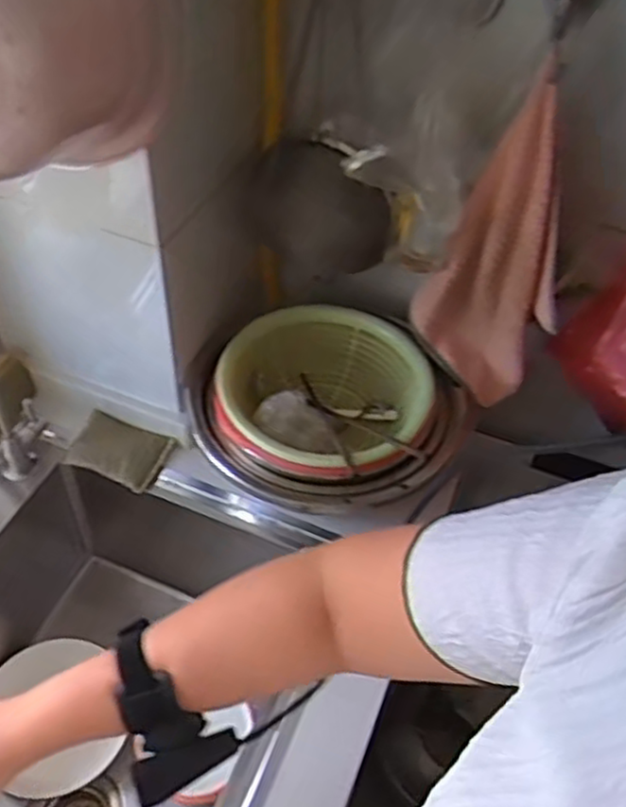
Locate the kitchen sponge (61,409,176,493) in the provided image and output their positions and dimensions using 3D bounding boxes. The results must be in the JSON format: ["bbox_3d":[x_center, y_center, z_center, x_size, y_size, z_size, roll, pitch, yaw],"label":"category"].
[{"bbox_3d":[-0.240,0.062,0.896,0.125,0.034,0.079,19,50,10],"label":"kitchen sponge"}]

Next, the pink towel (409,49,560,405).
[{"bbox_3d":[0.199,-0.148,0.781,0.145,0.337,0.073,22,51,13],"label":"pink towel"}]

